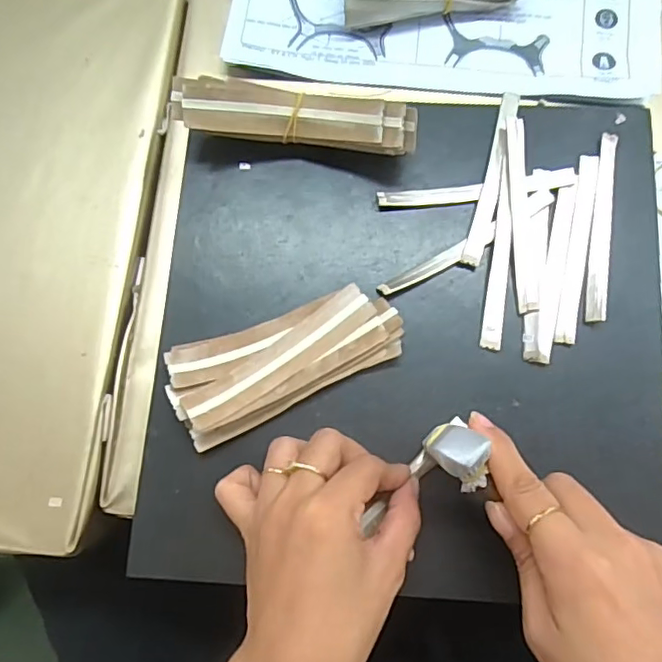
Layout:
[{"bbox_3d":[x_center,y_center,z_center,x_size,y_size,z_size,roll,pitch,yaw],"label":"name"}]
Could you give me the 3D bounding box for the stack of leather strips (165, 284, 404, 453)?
[{"bbox_3d":[-0.027,0.013,0.325,0.133,0.023,0.057,-26,79,-4],"label":"stack of leather strips"}]

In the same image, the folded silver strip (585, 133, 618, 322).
[{"bbox_3d":[0.167,-0.066,0.343,0.012,0.006,0.123,9,79,3],"label":"folded silver strip"}]

